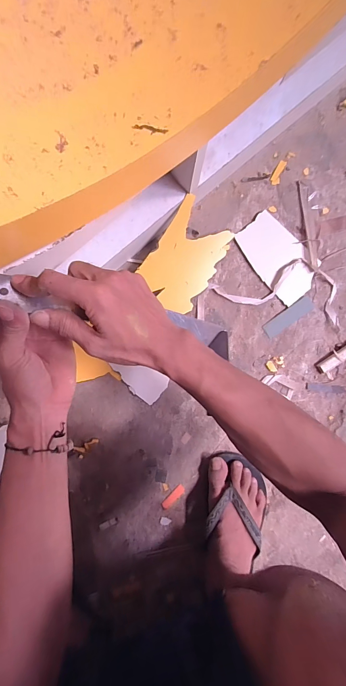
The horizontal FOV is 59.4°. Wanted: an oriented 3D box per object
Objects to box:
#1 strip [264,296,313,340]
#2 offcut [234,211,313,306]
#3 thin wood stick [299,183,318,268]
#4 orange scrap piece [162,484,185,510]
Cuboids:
[{"bbox_3d":[0.223,-0.050,0.584,0.105,0.004,0.029,-36,91,-2],"label":"strip"},{"bbox_3d":[0.204,-0.164,0.583,0.098,0.010,0.167,-41,91,-2],"label":"offcut"},{"bbox_3d":[0.261,-0.228,0.585,0.016,0.005,0.165,-7,90,-2],"label":"thin wood stick"},{"bbox_3d":[0.001,0.289,0.570,0.052,0.004,0.017,-45,91,-2],"label":"orange scrap piece"}]

